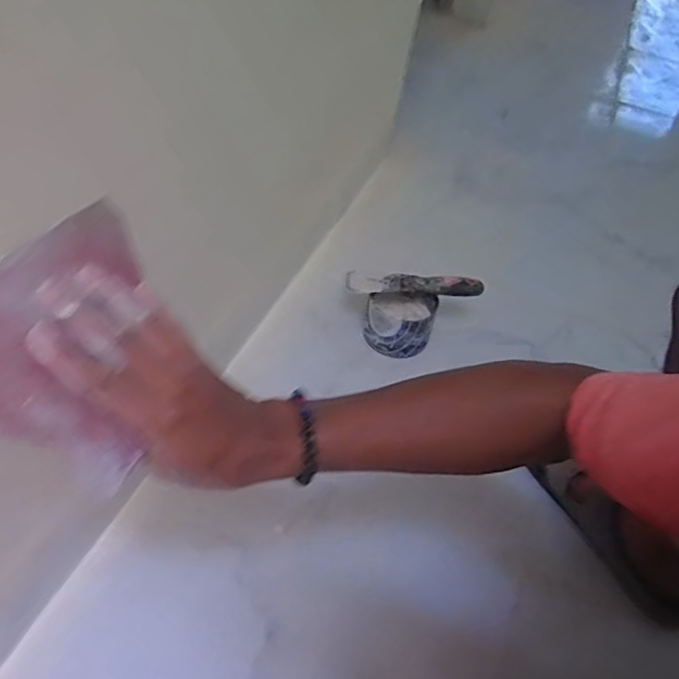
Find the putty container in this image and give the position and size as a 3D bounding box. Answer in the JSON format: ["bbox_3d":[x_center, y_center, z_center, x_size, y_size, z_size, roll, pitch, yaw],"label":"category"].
[{"bbox_3d":[0.094,-0.033,0.939,0.094,0.069,0.097,3,45,-3],"label":"putty container"}]

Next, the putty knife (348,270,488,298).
[{"bbox_3d":[0.114,-0.087,0.928,0.204,0.031,0.038,3,45,-3],"label":"putty knife"}]

